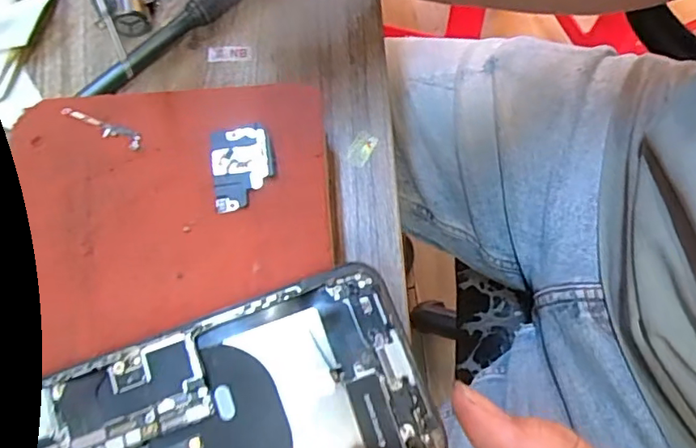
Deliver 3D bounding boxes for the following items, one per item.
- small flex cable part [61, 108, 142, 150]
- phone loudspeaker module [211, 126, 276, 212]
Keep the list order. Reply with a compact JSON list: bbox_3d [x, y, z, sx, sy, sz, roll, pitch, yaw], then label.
[{"bbox_3d":[-0.090,-0.036,0.206,0.034,0.004,0.006,24,75,8],"label":"small flex cable part"},{"bbox_3d":[-0.038,-0.021,0.200,0.021,0.004,0.030,-9,73,-2],"label":"phone loudspeaker module"}]

